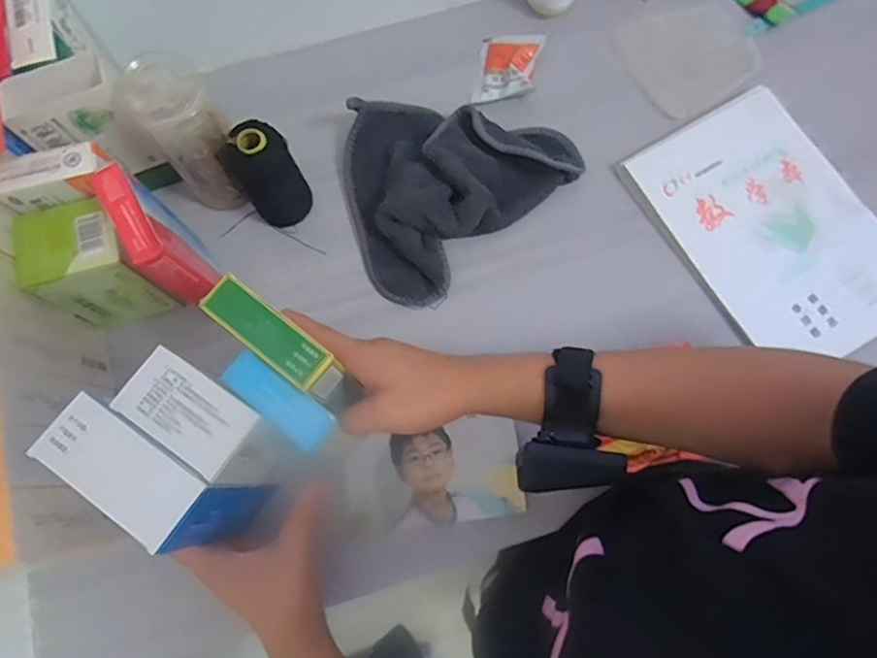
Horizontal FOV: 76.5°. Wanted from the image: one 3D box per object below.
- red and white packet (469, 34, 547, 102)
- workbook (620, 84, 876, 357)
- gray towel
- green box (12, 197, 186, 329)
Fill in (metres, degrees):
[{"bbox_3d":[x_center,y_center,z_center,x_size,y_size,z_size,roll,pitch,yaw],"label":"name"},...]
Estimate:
[{"bbox_3d":[0.074,-0.277,0.581,0.060,0.019,0.082,12,74,5],"label":"red and white packet"},{"bbox_3d":[0.317,-0.099,0.523,0.172,0.008,0.253,-30,75,-7],"label":"workbook"},{"bbox_3d":[0.003,-0.158,0.538,0.239,0.043,0.186,-40,77,-10],"label":"gray towel"},{"bbox_3d":[-0.278,-0.053,0.468,0.083,0.101,0.067,-13,74,-3],"label":"green box"}]

